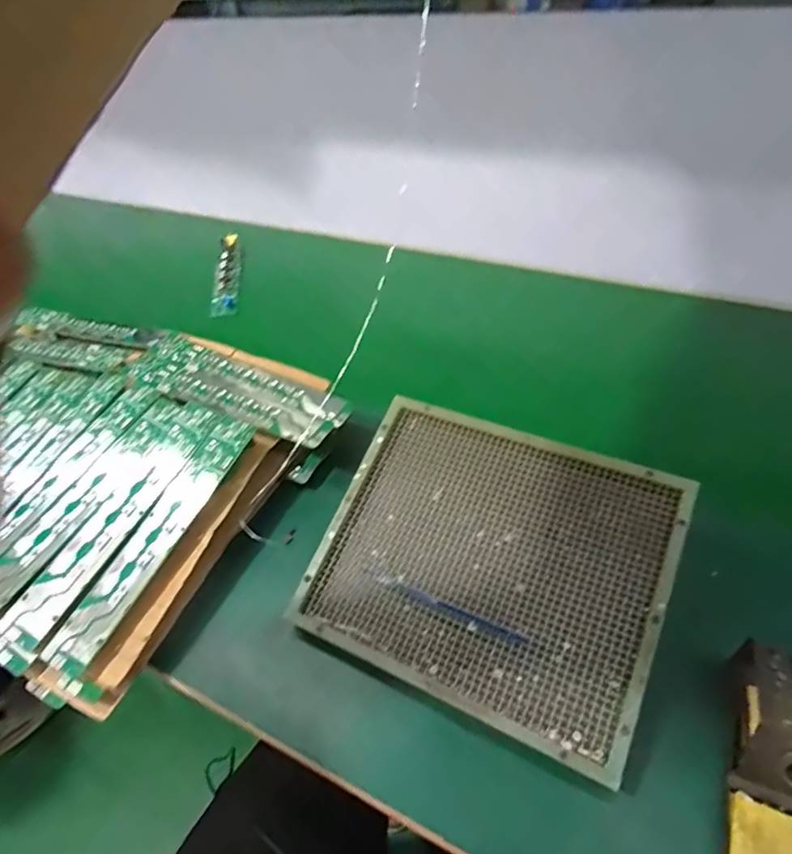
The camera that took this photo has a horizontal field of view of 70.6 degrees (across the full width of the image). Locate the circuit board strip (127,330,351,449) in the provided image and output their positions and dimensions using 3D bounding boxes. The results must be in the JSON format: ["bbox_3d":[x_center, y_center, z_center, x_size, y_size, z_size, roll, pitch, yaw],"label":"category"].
[{"bbox_3d":[-0.190,-0.047,0.668,0.266,0.012,0.097,22,43,14],"label":"circuit board strip"}]

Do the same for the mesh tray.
[{"bbox_3d":[0.081,0.114,0.504,0.292,0.013,0.248,17,69,23],"label":"mesh tray"}]

